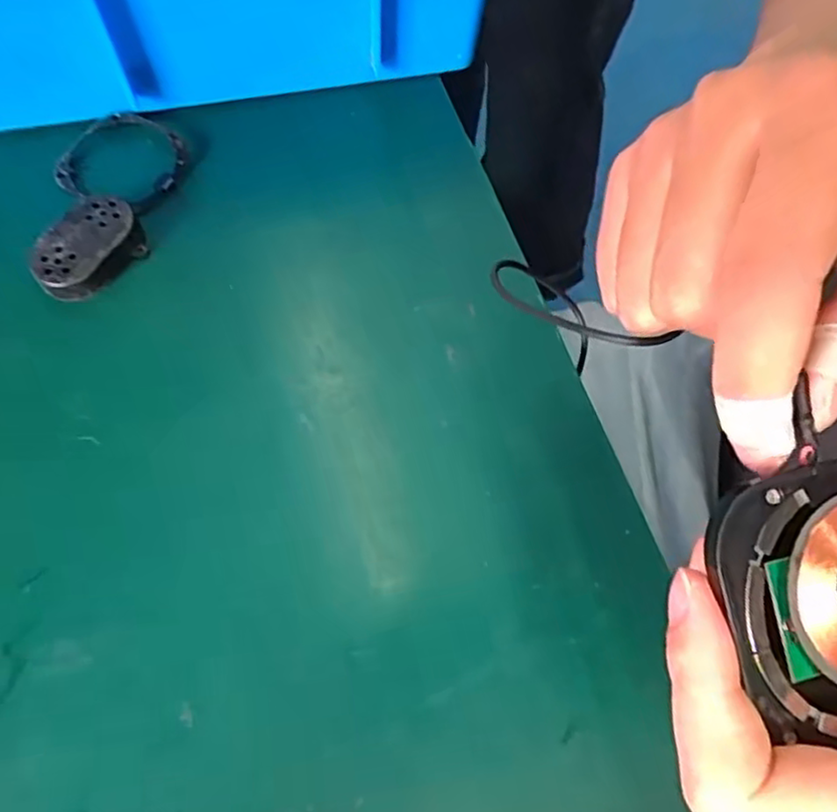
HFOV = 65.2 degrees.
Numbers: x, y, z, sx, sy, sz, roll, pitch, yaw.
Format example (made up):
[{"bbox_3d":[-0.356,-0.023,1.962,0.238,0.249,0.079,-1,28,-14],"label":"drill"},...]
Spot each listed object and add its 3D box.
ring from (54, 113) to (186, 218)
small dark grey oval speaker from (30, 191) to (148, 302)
[{"bbox_3d":[-0.153,-0.129,0.340,0.061,0.004,0.058,0,65,0],"label":"ring"},{"bbox_3d":[-0.157,-0.075,0.310,0.035,0.014,0.053,35,70,15],"label":"small dark grey oval speaker"}]

